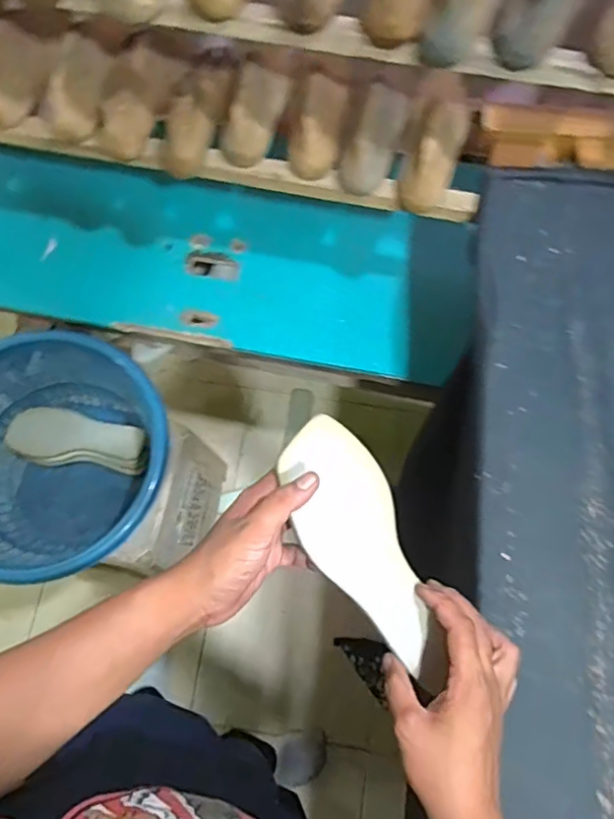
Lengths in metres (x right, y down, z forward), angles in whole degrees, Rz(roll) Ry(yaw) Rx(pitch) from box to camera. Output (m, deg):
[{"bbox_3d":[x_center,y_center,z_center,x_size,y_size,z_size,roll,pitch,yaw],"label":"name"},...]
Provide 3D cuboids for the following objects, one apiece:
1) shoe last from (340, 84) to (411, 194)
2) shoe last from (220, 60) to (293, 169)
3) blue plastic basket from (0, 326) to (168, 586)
[{"bbox_3d":[0.086,-0.358,0.737,0.065,0.074,0.161,18,71,6],"label":"shoe last"},{"bbox_3d":[-0.070,-0.387,0.743,0.073,0.061,0.148,22,71,7],"label":"shoe last"},{"bbox_3d":[-0.415,0.093,0.981,0.382,0.243,0.359,0,70,-1],"label":"blue plastic basket"}]

